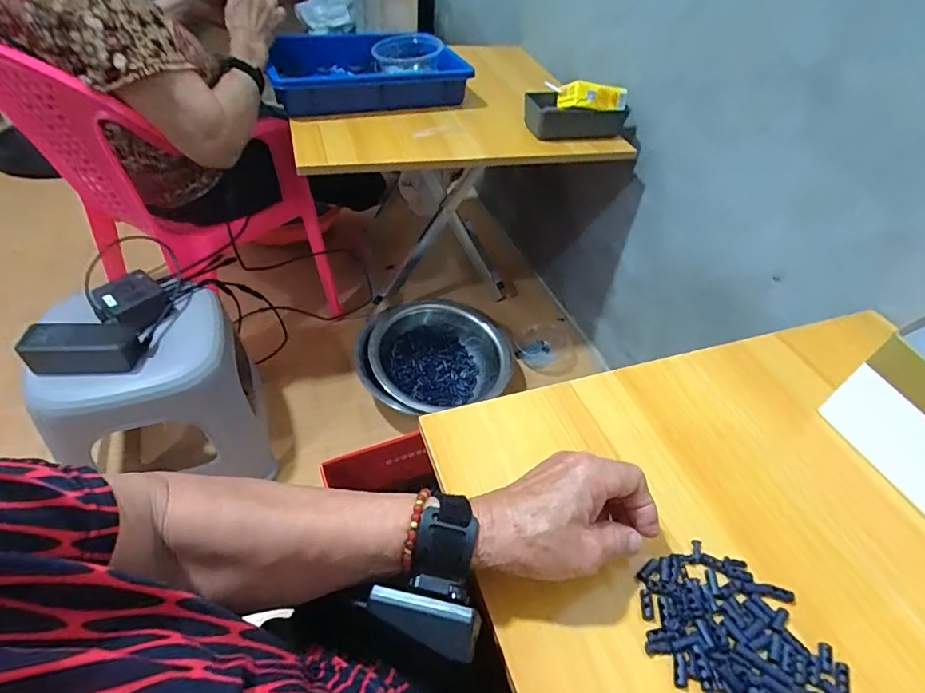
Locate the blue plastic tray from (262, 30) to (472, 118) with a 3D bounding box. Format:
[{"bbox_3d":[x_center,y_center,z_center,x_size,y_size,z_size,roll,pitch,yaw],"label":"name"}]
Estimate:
[{"bbox_3d":[-0.190,-0.523,0.939,0.346,0.084,0.242,-14,50,-18],"label":"blue plastic tray"}]

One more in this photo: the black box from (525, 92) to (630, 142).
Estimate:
[{"bbox_3d":[0.207,-0.426,0.924,0.186,0.063,0.060,-2,47,-8],"label":"black box"}]

